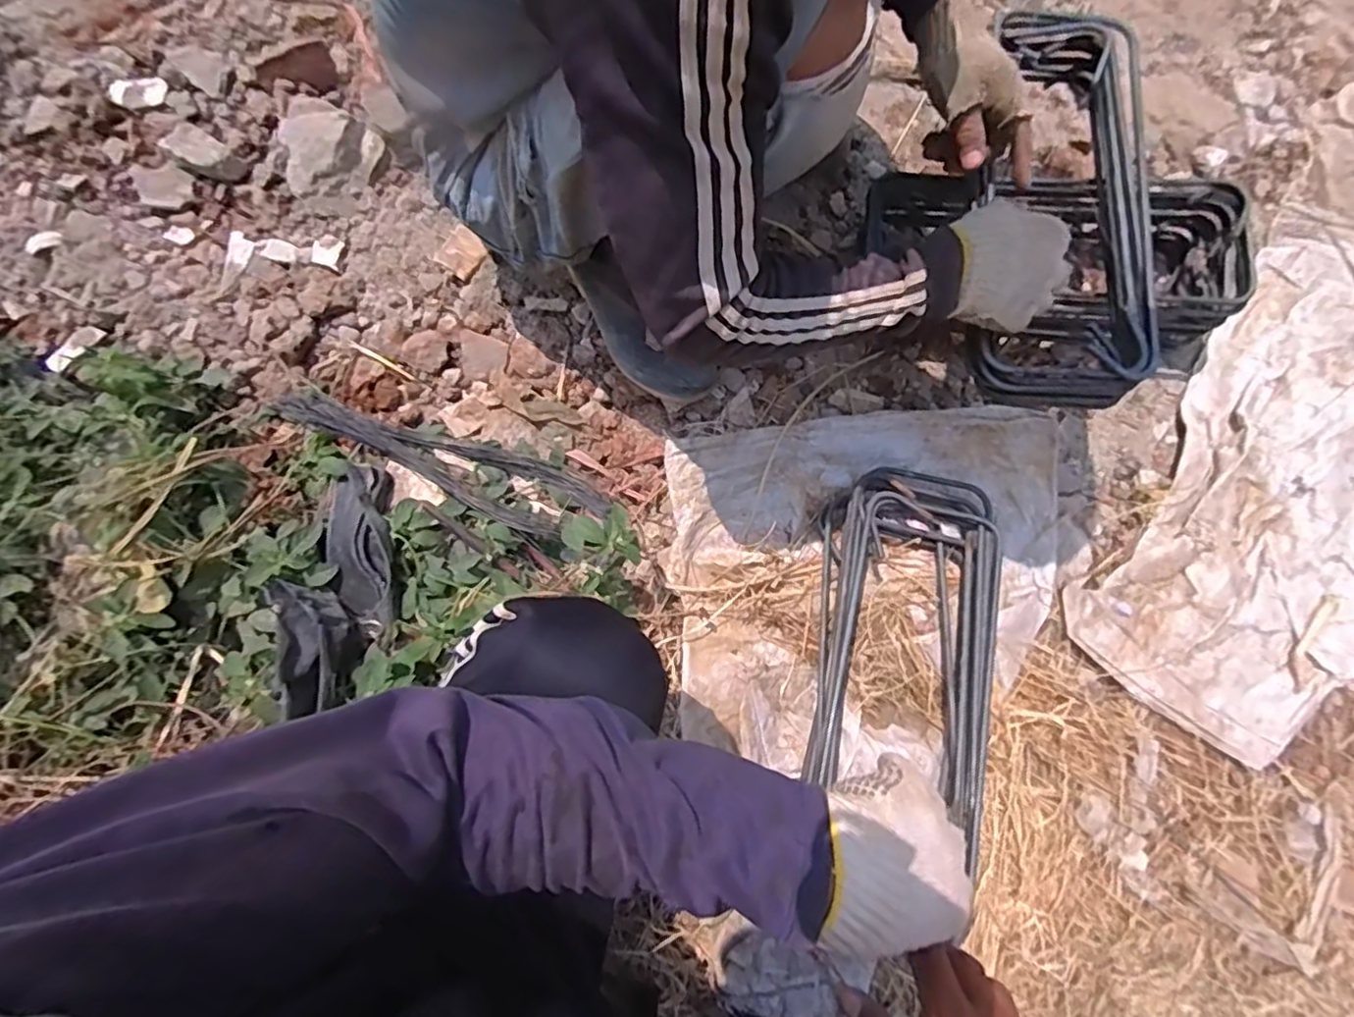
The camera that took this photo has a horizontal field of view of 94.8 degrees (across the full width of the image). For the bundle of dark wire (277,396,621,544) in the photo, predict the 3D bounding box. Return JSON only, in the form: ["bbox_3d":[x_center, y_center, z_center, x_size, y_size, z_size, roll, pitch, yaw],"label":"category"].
[{"bbox_3d":[-0.288,-0.061,0.719,0.429,0.039,0.082,20,80,4],"label":"bundle of dark wire"}]

